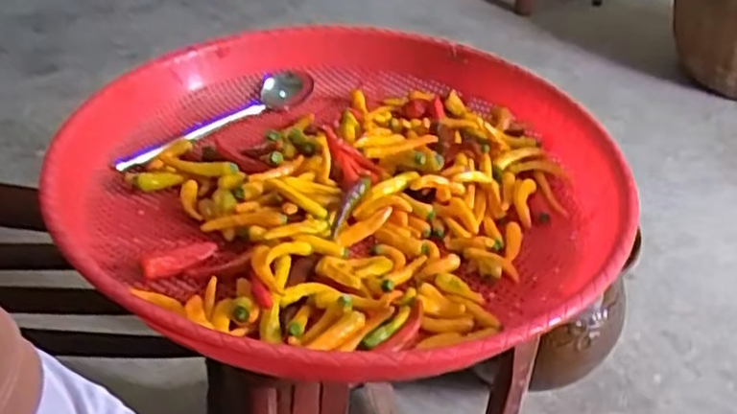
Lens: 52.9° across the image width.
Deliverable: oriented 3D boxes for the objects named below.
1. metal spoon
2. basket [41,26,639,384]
[{"bbox_3d":[-0.148,-0.086,0.746,0.036,0.031,0.241,29,45,30],"label":"metal spoon"},{"bbox_3d":[-0.026,-0.029,0.642,0.465,0.078,0.455,1,39,-1],"label":"basket"}]

